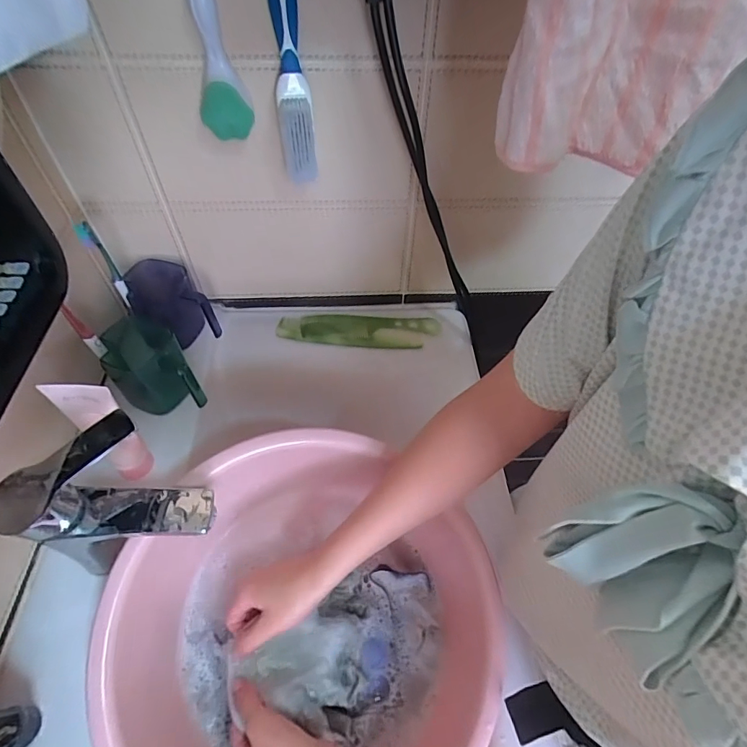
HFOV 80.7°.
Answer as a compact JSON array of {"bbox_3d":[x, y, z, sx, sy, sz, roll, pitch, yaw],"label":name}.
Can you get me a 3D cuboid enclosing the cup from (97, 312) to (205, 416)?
[{"bbox_3d":[-0.265,-0.001,0.525,0.079,0.088,0.109,-36,61,-25],"label":"cup"}]

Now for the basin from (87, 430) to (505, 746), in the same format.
[{"bbox_3d":[-0.044,0.226,0.411,0.291,0.162,0.310,1,53,-1],"label":"basin"}]

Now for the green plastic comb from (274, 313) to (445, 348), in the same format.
[{"bbox_3d":[-0.021,-0.067,0.661,0.238,0.012,0.065,2,53,0],"label":"green plastic comb"}]

